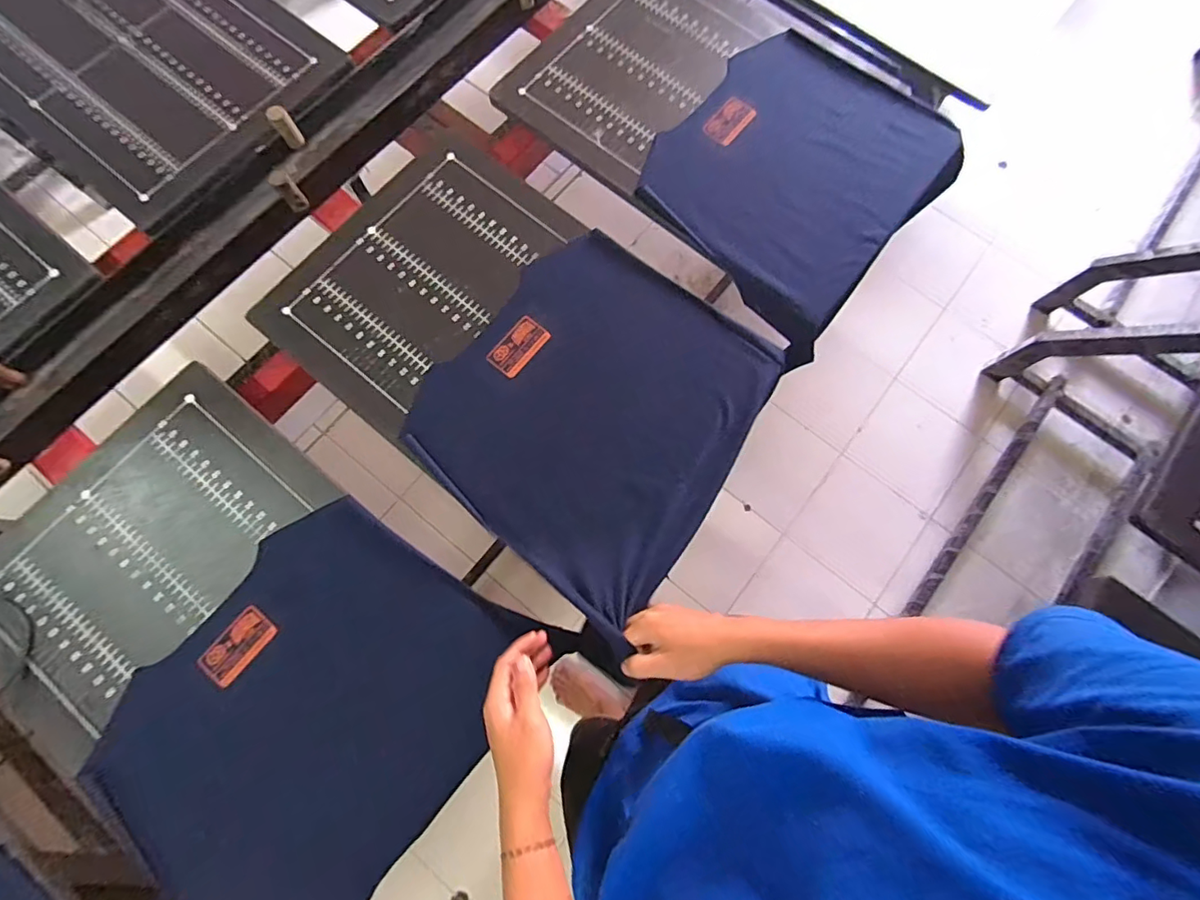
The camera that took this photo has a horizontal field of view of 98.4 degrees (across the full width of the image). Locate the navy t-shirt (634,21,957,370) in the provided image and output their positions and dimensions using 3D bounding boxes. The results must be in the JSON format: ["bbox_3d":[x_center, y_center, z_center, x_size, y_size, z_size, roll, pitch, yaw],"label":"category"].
[{"bbox_3d":[0.284,-0.408,0.762,0.355,0.044,0.436,38,77,8],"label":"navy t-shirt"}]

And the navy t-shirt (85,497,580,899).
[{"bbox_3d":[-0.321,0.311,0.612,0.344,0.088,0.432,37,79,7],"label":"navy t-shirt"}]

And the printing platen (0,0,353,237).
[{"bbox_3d":[-0.733,-0.640,0.800,0.630,0.019,0.409,39,77,9],"label":"printing platen"}]

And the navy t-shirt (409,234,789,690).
[{"bbox_3d":[-0.004,-0.054,0.647,0.381,0.063,0.420,38,77,8],"label":"navy t-shirt"}]

